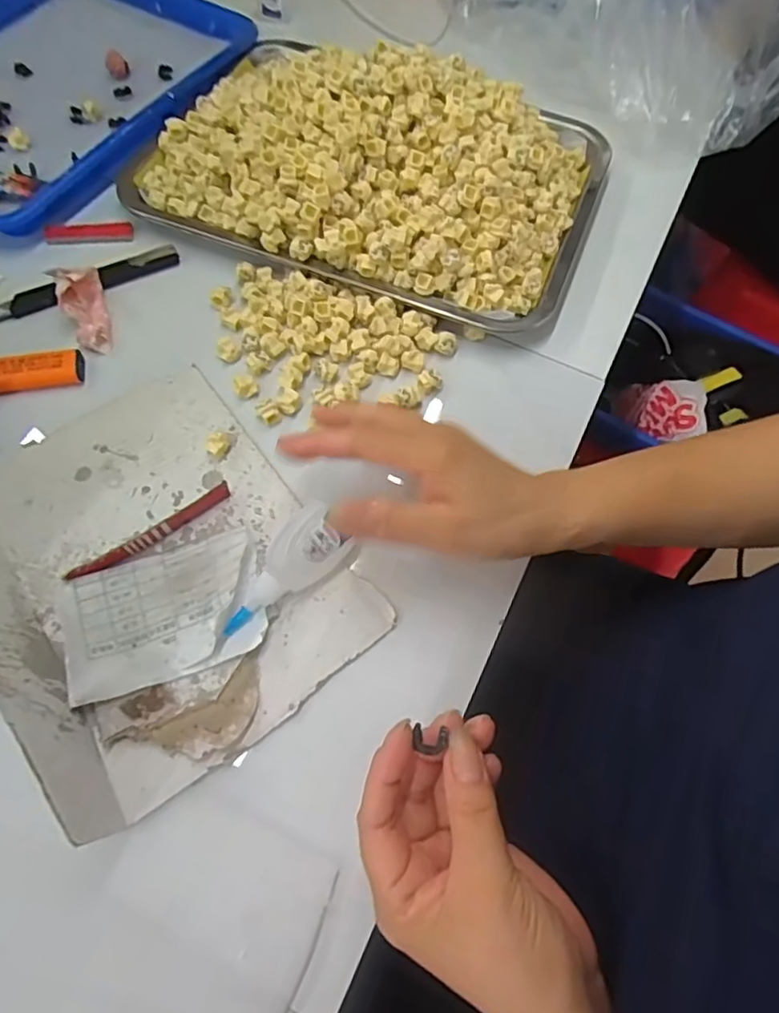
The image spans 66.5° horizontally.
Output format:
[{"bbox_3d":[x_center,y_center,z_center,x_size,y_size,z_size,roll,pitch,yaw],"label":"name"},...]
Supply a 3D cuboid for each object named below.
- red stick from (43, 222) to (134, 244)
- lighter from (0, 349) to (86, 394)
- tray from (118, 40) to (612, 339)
[{"bbox_3d":[-0.233,-0.213,0.461,0.064,0.006,0.017,-6,63,-7],"label":"red stick"},{"bbox_3d":[-0.246,-0.089,0.393,0.079,0.014,0.023,-9,64,-8],"label":"lighter"},{"bbox_3d":[-0.011,-0.284,0.466,0.348,0.083,0.249,21,63,7],"label":"tray"}]

